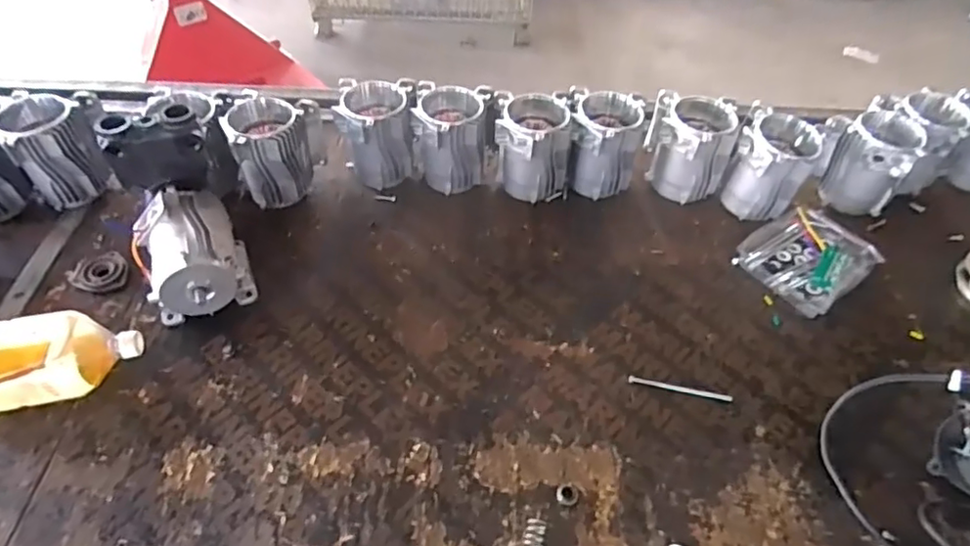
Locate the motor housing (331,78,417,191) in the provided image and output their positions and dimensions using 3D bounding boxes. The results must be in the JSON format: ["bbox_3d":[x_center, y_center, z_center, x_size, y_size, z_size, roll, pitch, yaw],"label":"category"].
[{"bbox_3d":[-0.169,-0.220,0.954,0.121,0.141,0.110,-3,50,-5],"label":"motor housing"}]

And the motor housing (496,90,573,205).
[{"bbox_3d":[0.077,-0.194,0.947,0.134,0.142,0.104,9,50,6],"label":"motor housing"}]

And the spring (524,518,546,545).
[{"bbox_3d":[0.052,0.272,0.626,0.020,0.014,0.031,6,50,2],"label":"spring"}]

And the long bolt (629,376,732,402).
[{"bbox_3d":[0.245,0.144,0.752,0.127,0.004,0.010,10,50,6],"label":"long bolt"}]

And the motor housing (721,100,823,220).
[{"bbox_3d":[0.426,-0.158,0.914,0.115,0.142,0.106,27,54,19],"label":"motor housing"}]

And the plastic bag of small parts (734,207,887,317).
[{"bbox_3d":[0.484,-0.029,0.893,0.188,0.035,0.143,-30,57,-25],"label":"plastic bag of small parts"}]

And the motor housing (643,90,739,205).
[{"bbox_3d":[0.319,-0.190,0.940,0.137,0.138,0.100,18,52,12],"label":"motor housing"}]

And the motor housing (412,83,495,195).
[{"bbox_3d":[-0.051,-0.208,0.953,0.123,0.136,0.111,7,50,4],"label":"motor housing"}]

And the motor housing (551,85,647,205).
[{"bbox_3d":[0.178,-0.203,0.960,0.135,0.145,0.115,8,50,5],"label":"motor housing"}]

